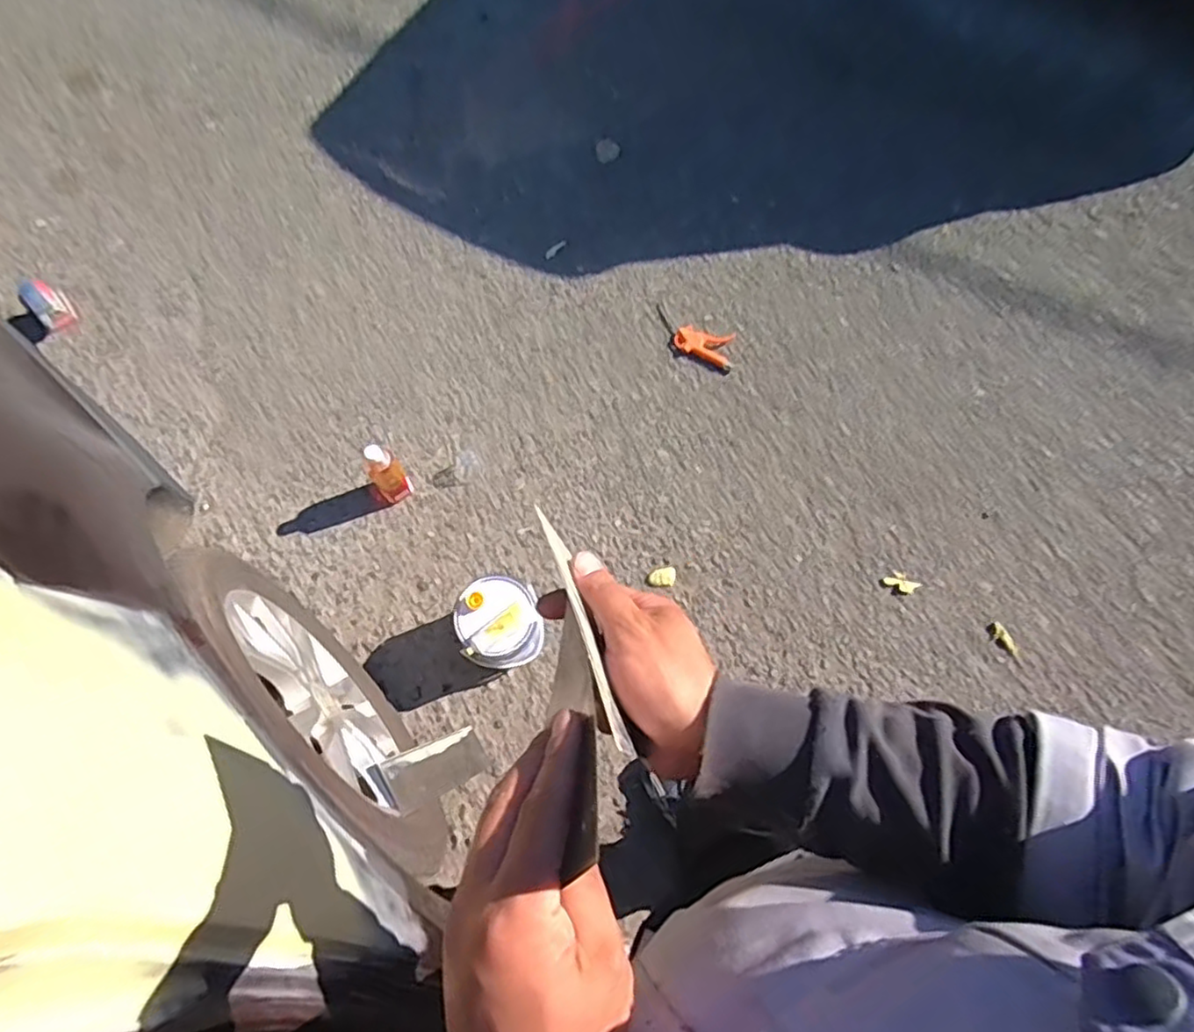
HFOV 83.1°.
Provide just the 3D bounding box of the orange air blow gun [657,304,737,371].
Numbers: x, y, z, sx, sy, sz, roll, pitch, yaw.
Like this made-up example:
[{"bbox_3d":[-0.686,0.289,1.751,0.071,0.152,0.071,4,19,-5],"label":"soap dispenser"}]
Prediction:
[{"bbox_3d":[0.236,-0.440,1.648,0.226,0.022,0.101,26,73,10],"label":"orange air blow gun"}]

